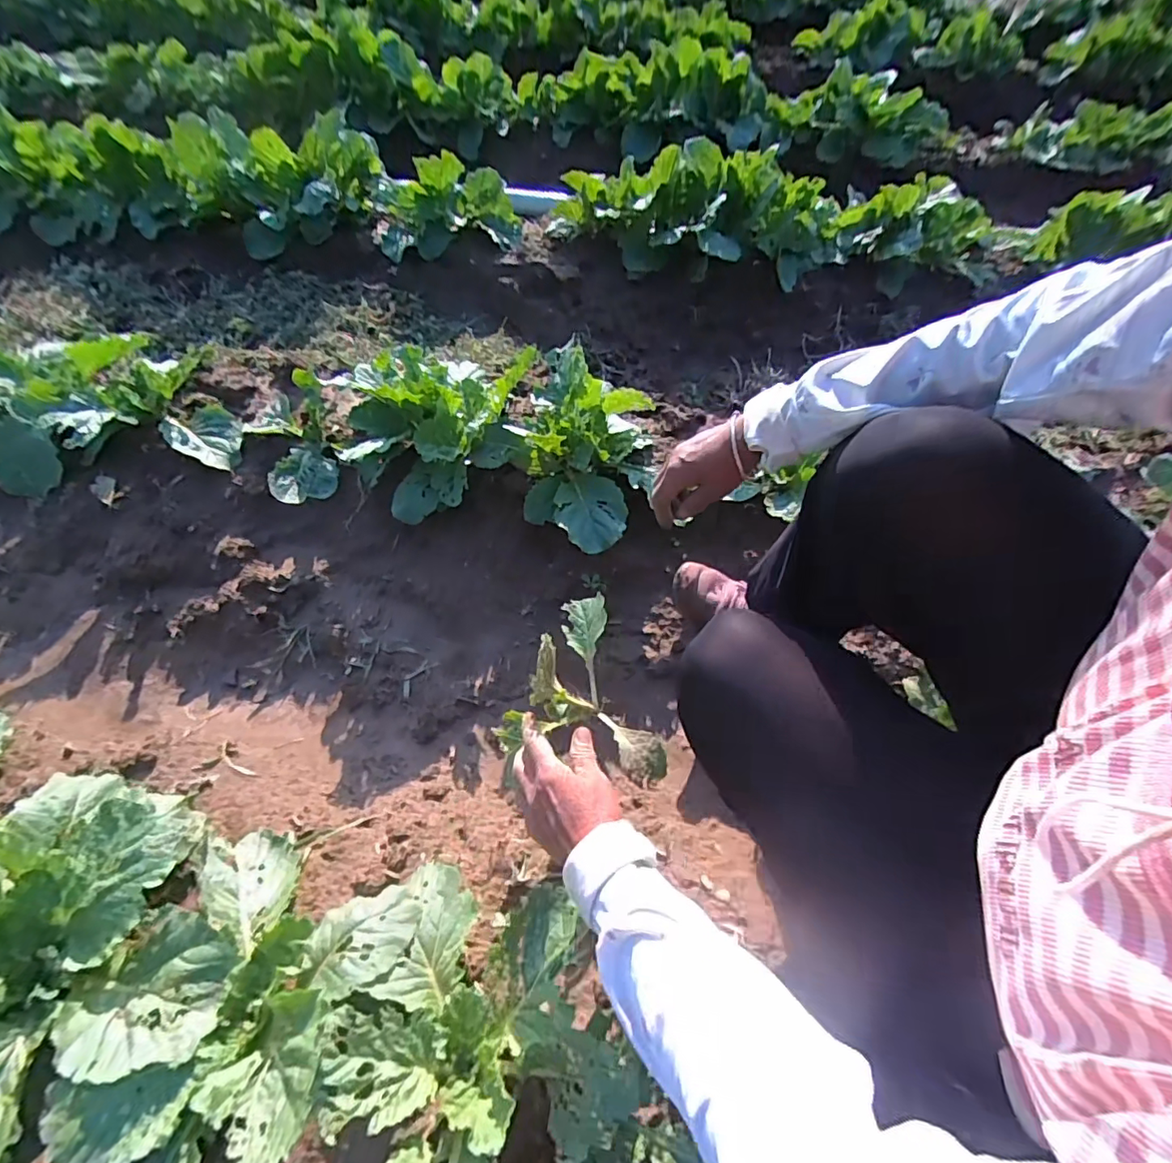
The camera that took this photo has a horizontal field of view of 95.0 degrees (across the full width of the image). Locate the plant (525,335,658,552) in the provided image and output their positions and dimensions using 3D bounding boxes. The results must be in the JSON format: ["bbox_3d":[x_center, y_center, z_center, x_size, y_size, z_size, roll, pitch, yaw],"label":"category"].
[{"bbox_3d":[0.002,-0.206,0.804,0.178,0.143,0.309,4,55,2],"label":"plant"}]

